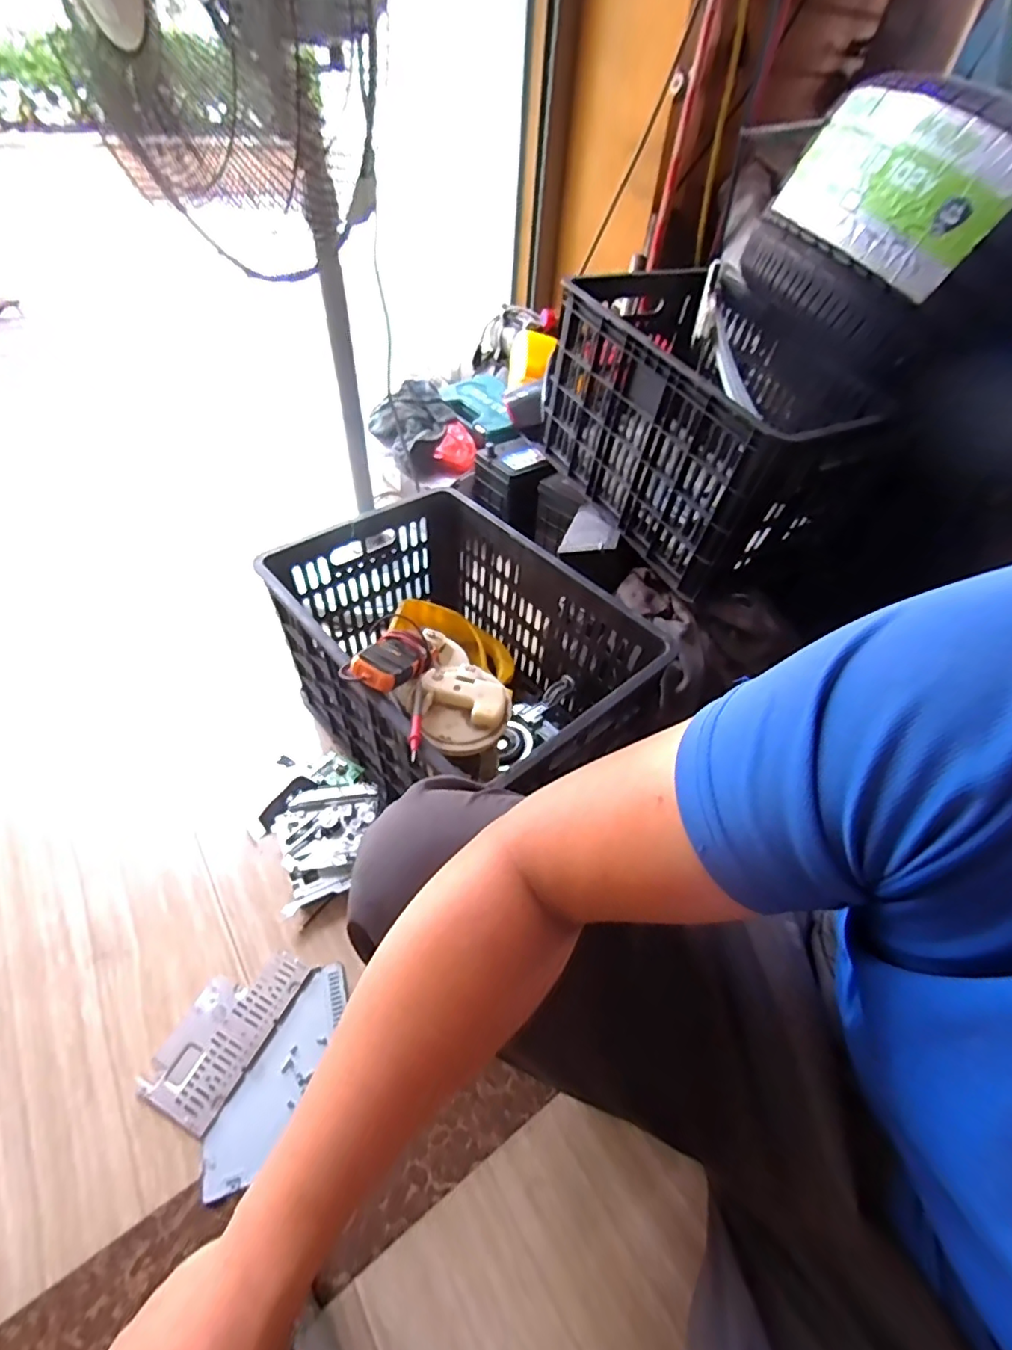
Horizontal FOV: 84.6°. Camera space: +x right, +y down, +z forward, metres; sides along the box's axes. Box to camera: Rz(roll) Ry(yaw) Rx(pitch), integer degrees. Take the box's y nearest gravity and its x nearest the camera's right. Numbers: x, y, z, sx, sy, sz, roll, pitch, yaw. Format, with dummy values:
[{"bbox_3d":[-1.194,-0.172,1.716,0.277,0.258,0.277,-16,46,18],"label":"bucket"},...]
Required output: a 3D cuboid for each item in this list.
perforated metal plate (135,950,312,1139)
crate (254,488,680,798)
[{"bbox_3d":[-0.312,0.391,0.622,0.093,0.011,0.172,22,50,15],"label":"perforated metal plate"},{"bbox_3d":[-0.063,-0.022,0.818,0.370,0.282,0.497,-38,59,-26],"label":"crate"}]

